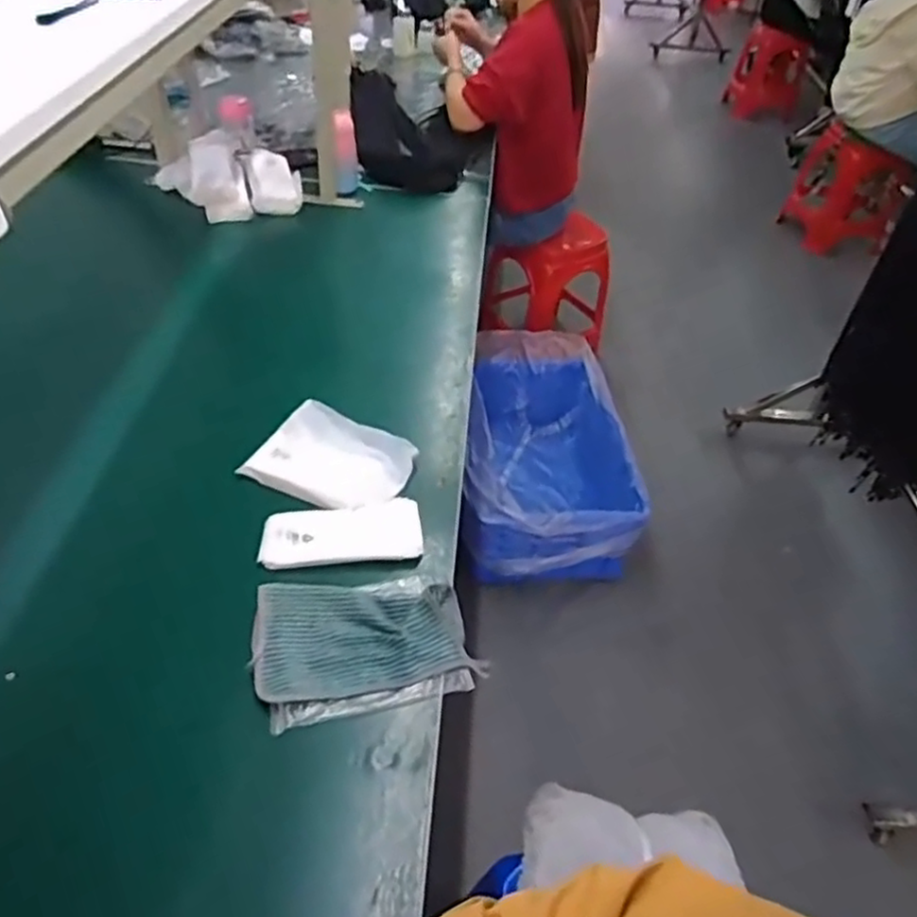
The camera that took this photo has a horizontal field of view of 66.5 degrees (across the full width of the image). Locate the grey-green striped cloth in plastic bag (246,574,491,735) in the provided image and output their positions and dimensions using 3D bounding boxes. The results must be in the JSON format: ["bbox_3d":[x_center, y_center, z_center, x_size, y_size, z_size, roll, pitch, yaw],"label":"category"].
[{"bbox_3d":[-0.101,0.194,0.753,0.225,0.019,0.149,-6,47,-12],"label":"grey-green striped cloth in plastic bag"}]

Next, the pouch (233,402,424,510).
[{"bbox_3d":[-0.167,-0.004,0.943,0.199,0.023,0.145,18,47,12],"label":"pouch"}]

